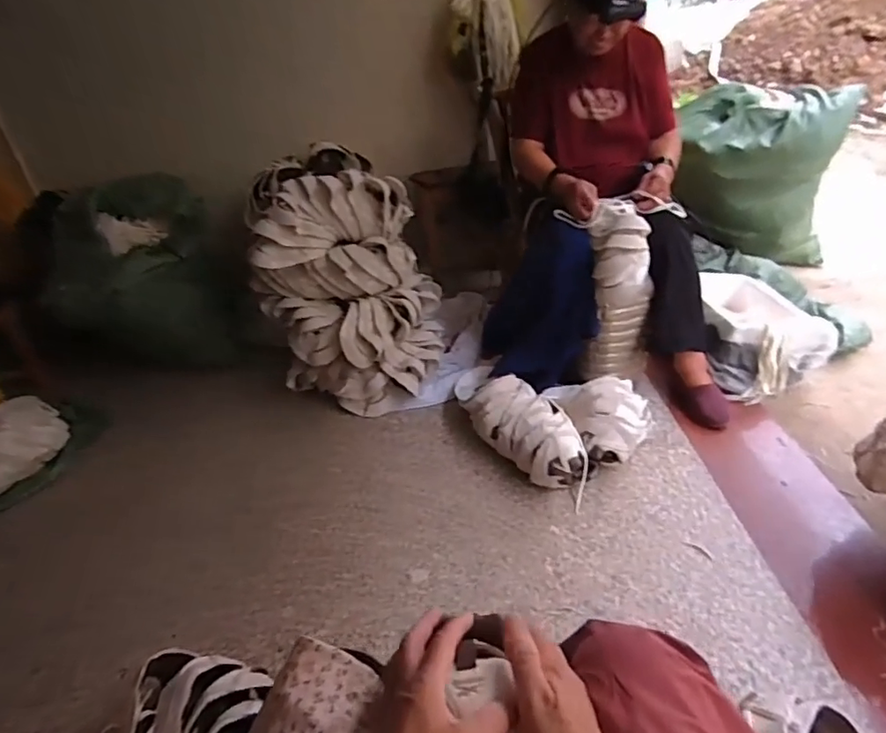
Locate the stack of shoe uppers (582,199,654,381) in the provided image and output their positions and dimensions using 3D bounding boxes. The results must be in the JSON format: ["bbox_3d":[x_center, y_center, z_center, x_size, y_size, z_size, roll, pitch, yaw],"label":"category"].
[{"bbox_3d":[0.425,-0.169,1.345,0.160,0.404,0.153,4,34,18],"label":"stack of shoe uppers"}]

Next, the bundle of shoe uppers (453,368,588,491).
[{"bbox_3d":[0.155,0.112,1.289,0.163,0.119,0.476,-18,34,-17],"label":"bundle of shoe uppers"}]

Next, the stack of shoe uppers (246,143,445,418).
[{"bbox_3d":[-0.256,-0.210,1.439,0.455,0.580,0.331,-5,32,5],"label":"stack of shoe uppers"}]

